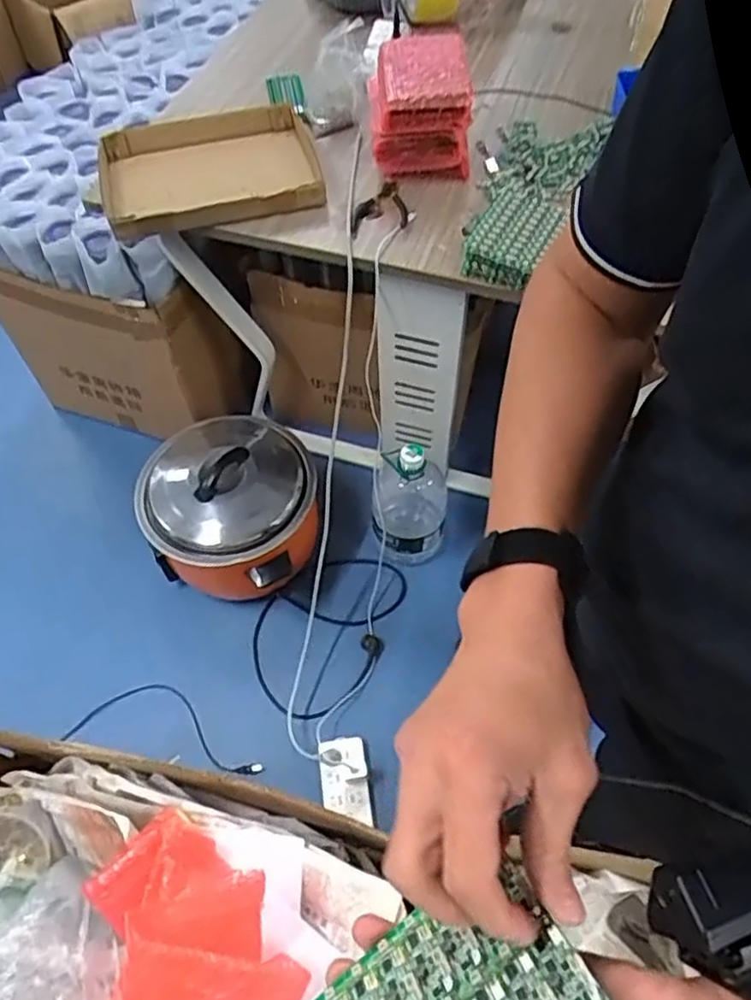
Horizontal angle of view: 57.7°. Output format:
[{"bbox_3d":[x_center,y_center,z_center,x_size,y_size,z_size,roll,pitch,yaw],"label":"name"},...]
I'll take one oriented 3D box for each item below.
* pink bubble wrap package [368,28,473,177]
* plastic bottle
[{"bbox_3d":[0.073,-0.708,1.209,0.173,0.142,0.226,-2,58,0],"label":"pink bubble wrap package"},{"bbox_3d":[0.080,-0.004,1.541,0.174,0.351,0.173,1,58,1],"label":"plastic bottle"}]

